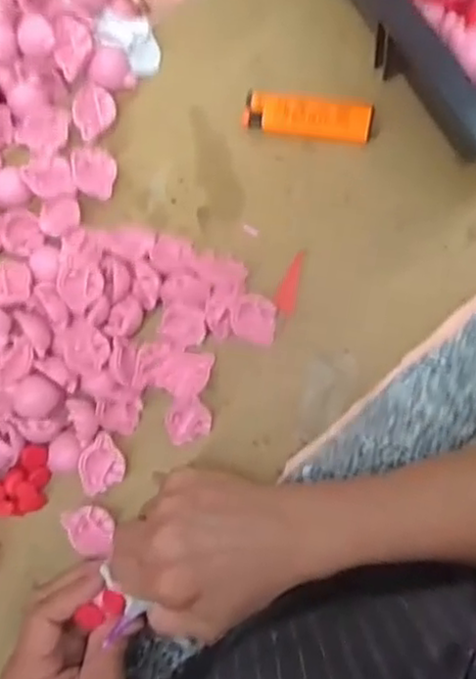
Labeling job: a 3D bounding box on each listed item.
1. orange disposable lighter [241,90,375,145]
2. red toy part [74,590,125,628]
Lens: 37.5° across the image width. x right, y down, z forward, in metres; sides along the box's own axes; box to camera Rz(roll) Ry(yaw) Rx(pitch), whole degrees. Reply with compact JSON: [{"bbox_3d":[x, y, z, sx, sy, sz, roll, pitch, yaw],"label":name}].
[{"bbox_3d":[0.043,-0.138,0.437,0.080,0.010,0.022,10,88,9],"label":"orange disposable lighter"},{"bbox_3d":[-0.078,0.157,0.405,0.028,0.009,0.015,-30,85,-7],"label":"red toy part"}]

